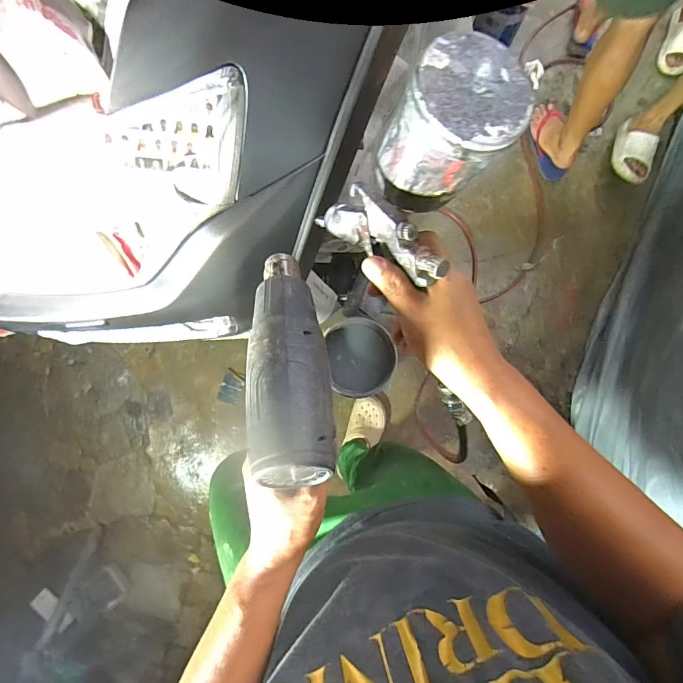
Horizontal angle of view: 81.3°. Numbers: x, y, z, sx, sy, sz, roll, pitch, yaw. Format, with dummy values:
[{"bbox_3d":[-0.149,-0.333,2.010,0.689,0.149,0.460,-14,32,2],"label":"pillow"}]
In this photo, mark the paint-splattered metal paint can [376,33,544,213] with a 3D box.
[{"bbox_3d":[0.073,-0.148,0.285,0.077,0.109,0.082,40,79,-3],"label":"paint-splattered metal paint can"}]

